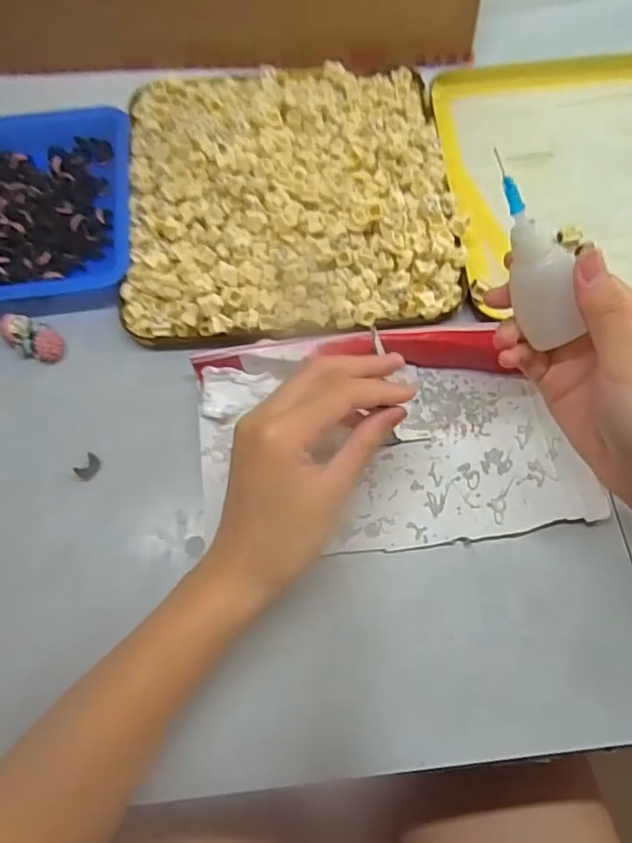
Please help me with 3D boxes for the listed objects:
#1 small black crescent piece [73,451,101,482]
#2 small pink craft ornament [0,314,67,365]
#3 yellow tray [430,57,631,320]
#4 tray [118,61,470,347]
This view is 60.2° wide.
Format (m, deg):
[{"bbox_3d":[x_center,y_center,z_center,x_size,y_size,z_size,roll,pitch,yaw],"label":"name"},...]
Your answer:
[{"bbox_3d":[-0.143,0.029,0.343,0.011,0.009,0.016,32,72,14],"label":"small black crescent piece"},{"bbox_3d":[-0.193,-0.057,0.374,0.039,0.022,0.026,33,72,14],"label":"small pink craft ornament"},{"bbox_3d":[0.222,-0.187,0.414,0.228,0.020,0.237,-6,73,0],"label":"yellow tray"},{"bbox_3d":[-0.020,-0.173,0.399,0.232,0.033,0.235,-4,68,0],"label":"tray"}]

